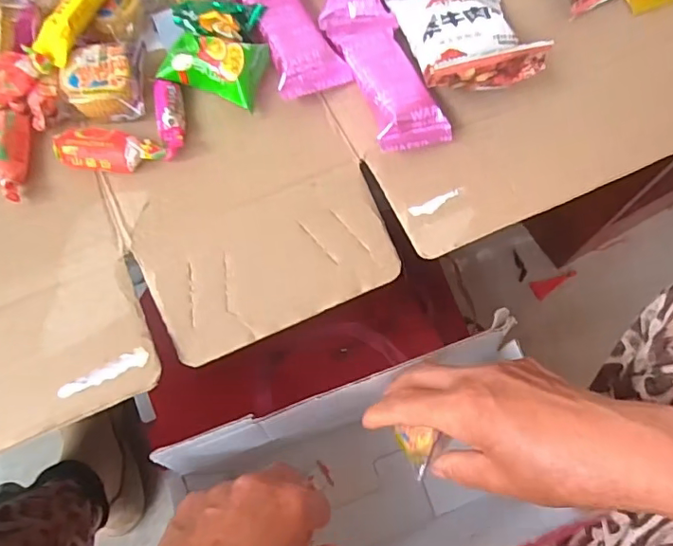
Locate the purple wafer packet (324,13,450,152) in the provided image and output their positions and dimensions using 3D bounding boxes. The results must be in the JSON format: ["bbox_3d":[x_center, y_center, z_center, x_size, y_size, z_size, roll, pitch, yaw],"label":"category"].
[{"bbox_3d":[0.031,-0.116,0.324,0.041,0.025,0.094,-18,68,-9],"label":"purple wafer packet"}]

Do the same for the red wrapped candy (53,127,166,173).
[{"bbox_3d":[-0.128,-0.069,0.300,0.057,0.015,0.022,3,67,0],"label":"red wrapped candy"}]

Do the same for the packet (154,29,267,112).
[{"bbox_3d":[-0.073,-0.124,0.319,0.056,0.025,0.042,13,67,4],"label":"packet"}]

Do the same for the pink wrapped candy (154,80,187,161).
[{"bbox_3d":[-0.097,-0.090,0.311,0.015,0.012,0.052,-10,67,-6],"label":"pink wrapped candy"}]

